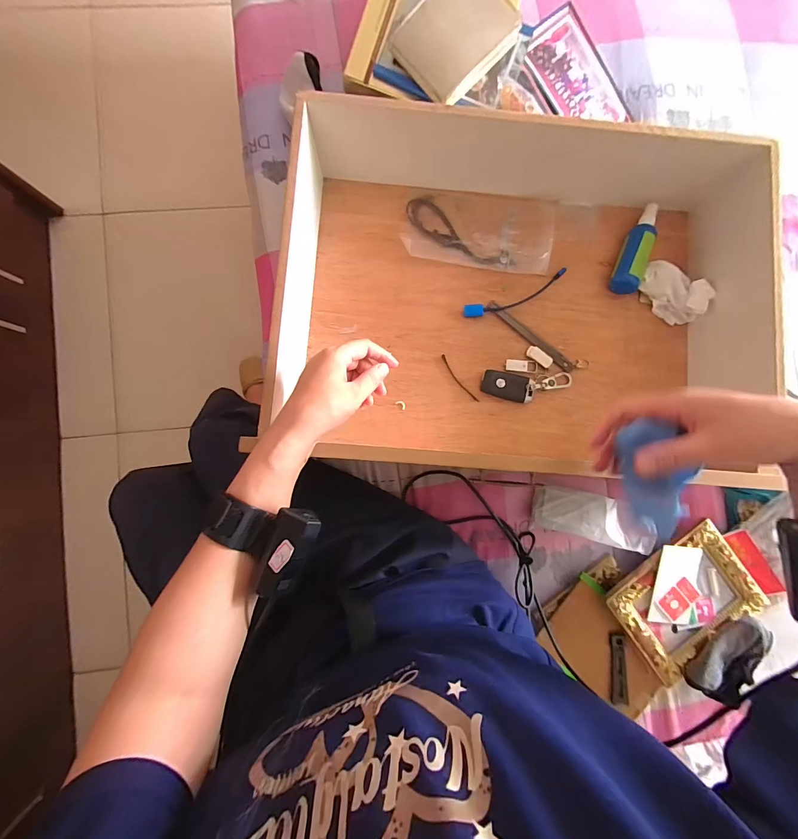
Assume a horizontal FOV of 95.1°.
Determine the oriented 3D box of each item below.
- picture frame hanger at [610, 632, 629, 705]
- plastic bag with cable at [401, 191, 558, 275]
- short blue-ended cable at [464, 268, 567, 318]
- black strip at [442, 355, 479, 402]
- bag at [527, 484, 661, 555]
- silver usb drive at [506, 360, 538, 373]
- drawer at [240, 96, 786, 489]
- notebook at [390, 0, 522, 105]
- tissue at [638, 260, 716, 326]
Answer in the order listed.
[{"bbox_3d":[0.304,0.344,0.504,0.021,0.005,0.094,0,89,14],"label":"picture frame hanger"},{"bbox_3d":[0.115,-0.274,0.520,0.209,0.017,0.110,6,85,-1],"label":"plastic bag with cable"},{"bbox_3d":[0.167,-0.175,0.515,0.158,0.012,0.024,-22,86,-3],"label":"short blue-ended cable"},{"bbox_3d":[0.084,-0.056,0.513,0.010,0.005,0.082,-36,87,-4],"label":"black strip"},{"bbox_3d":[0.269,0.136,0.508,0.153,0.032,0.064,11,86,-3],"label":"bag"},{"bbox_3d":[0.172,-0.074,0.507,0.045,0.005,0.016,3,85,-1],"label":"silver usb drive"},{"bbox_3d":[0.149,-0.160,0.462,0.565,0.120,0.422,9,85,0],"label":"drawer"},{"bbox_3d":[0.070,-0.475,0.452,0.110,0.021,0.136,43,97,-4],"label":"notebook"},{"bbox_3d":[0.381,-0.177,0.503,0.052,0.043,0.095,-40,90,-5],"label":"tissue"}]

